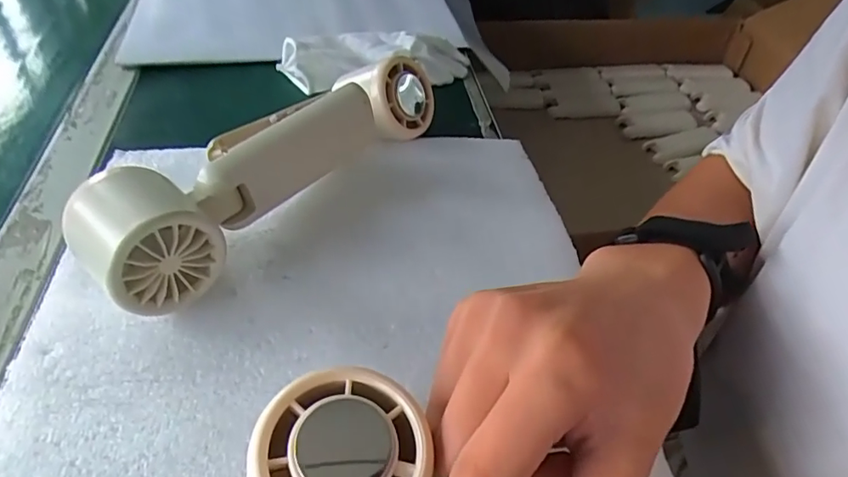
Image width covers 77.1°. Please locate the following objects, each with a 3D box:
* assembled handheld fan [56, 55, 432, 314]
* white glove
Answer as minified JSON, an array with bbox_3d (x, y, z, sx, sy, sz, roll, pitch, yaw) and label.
[{"bbox_3d":[-0.085,-0.052,0.312,0.070,0.053,0.240,27,50,22],"label":"assembled handheld fan"},{"bbox_3d":[-0.039,-0.160,0.465,0.164,0.032,0.056,-7,46,-10],"label":"white glove"}]

